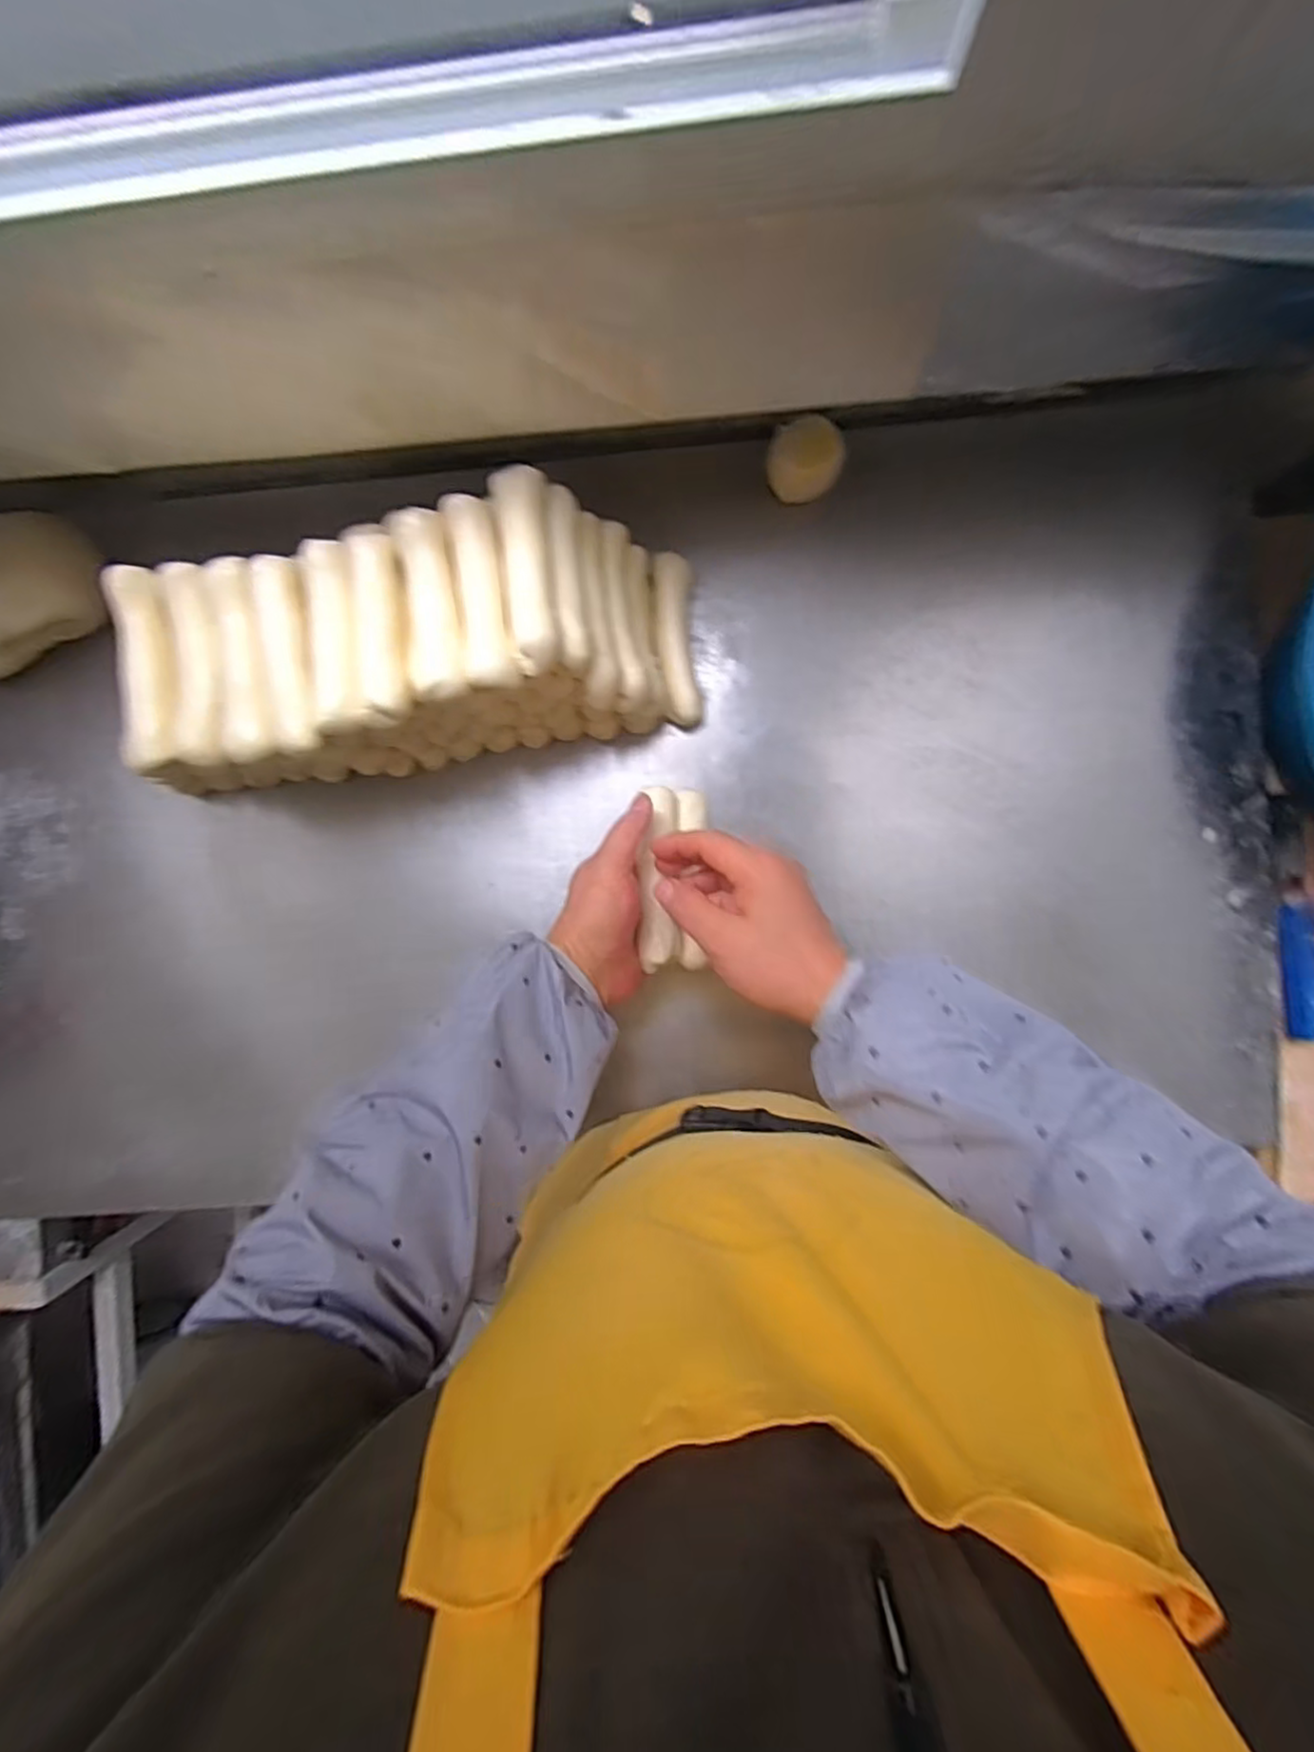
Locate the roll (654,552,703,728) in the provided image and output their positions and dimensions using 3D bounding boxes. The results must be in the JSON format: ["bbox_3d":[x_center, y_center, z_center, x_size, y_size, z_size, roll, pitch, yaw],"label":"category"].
[{"bbox_3d":[0.017,-0.188,0.545,0.030,0.031,0.133,-4,91,1],"label":"roll"}]

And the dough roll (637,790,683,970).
[{"bbox_3d":[0.003,-0.001,0.478,0.025,0.023,0.129,1,77,1],"label":"dough roll"}]

